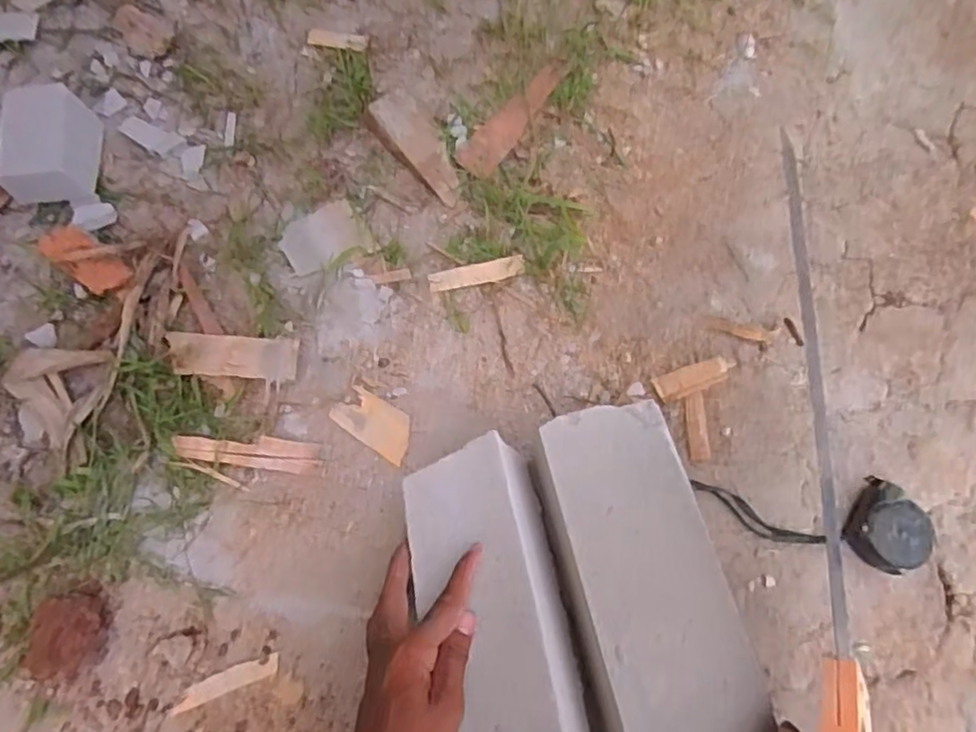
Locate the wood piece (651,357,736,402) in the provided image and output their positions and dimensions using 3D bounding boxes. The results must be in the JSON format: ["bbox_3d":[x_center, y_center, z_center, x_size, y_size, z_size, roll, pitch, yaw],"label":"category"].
[{"bbox_3d":[0.207,0.012,0.650,0.081,0.011,0.027,-17,79,-10],"label":"wood piece"}]

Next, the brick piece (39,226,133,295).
[{"bbox_3d":[-0.404,-0.103,0.662,0.088,0.043,0.046,37,76,9],"label":"brick piece"}]

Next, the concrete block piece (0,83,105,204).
[{"bbox_3d":[-0.449,-0.227,0.672,0.077,0.057,0.111,-2,76,-3],"label":"concrete block piece"}]

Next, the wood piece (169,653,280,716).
[{"bbox_3d":[-0.231,0.279,0.574,0.098,0.004,0.018,-19,79,-10],"label":"wood piece"}]

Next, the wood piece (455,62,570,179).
[{"bbox_3d":[0.030,-0.296,0.763,0.044,0.009,0.179,34,76,3],"label":"wood piece"}]

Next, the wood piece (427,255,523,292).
[{"bbox_3d":[-0.012,-0.100,0.703,0.103,0.008,0.024,-9,78,-8],"label":"wood piece"}]

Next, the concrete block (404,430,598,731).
[{"bbox_3d":[0.007,0.197,0.508,0.108,0.102,0.254,-12,60,-2],"label":"concrete block"}]

